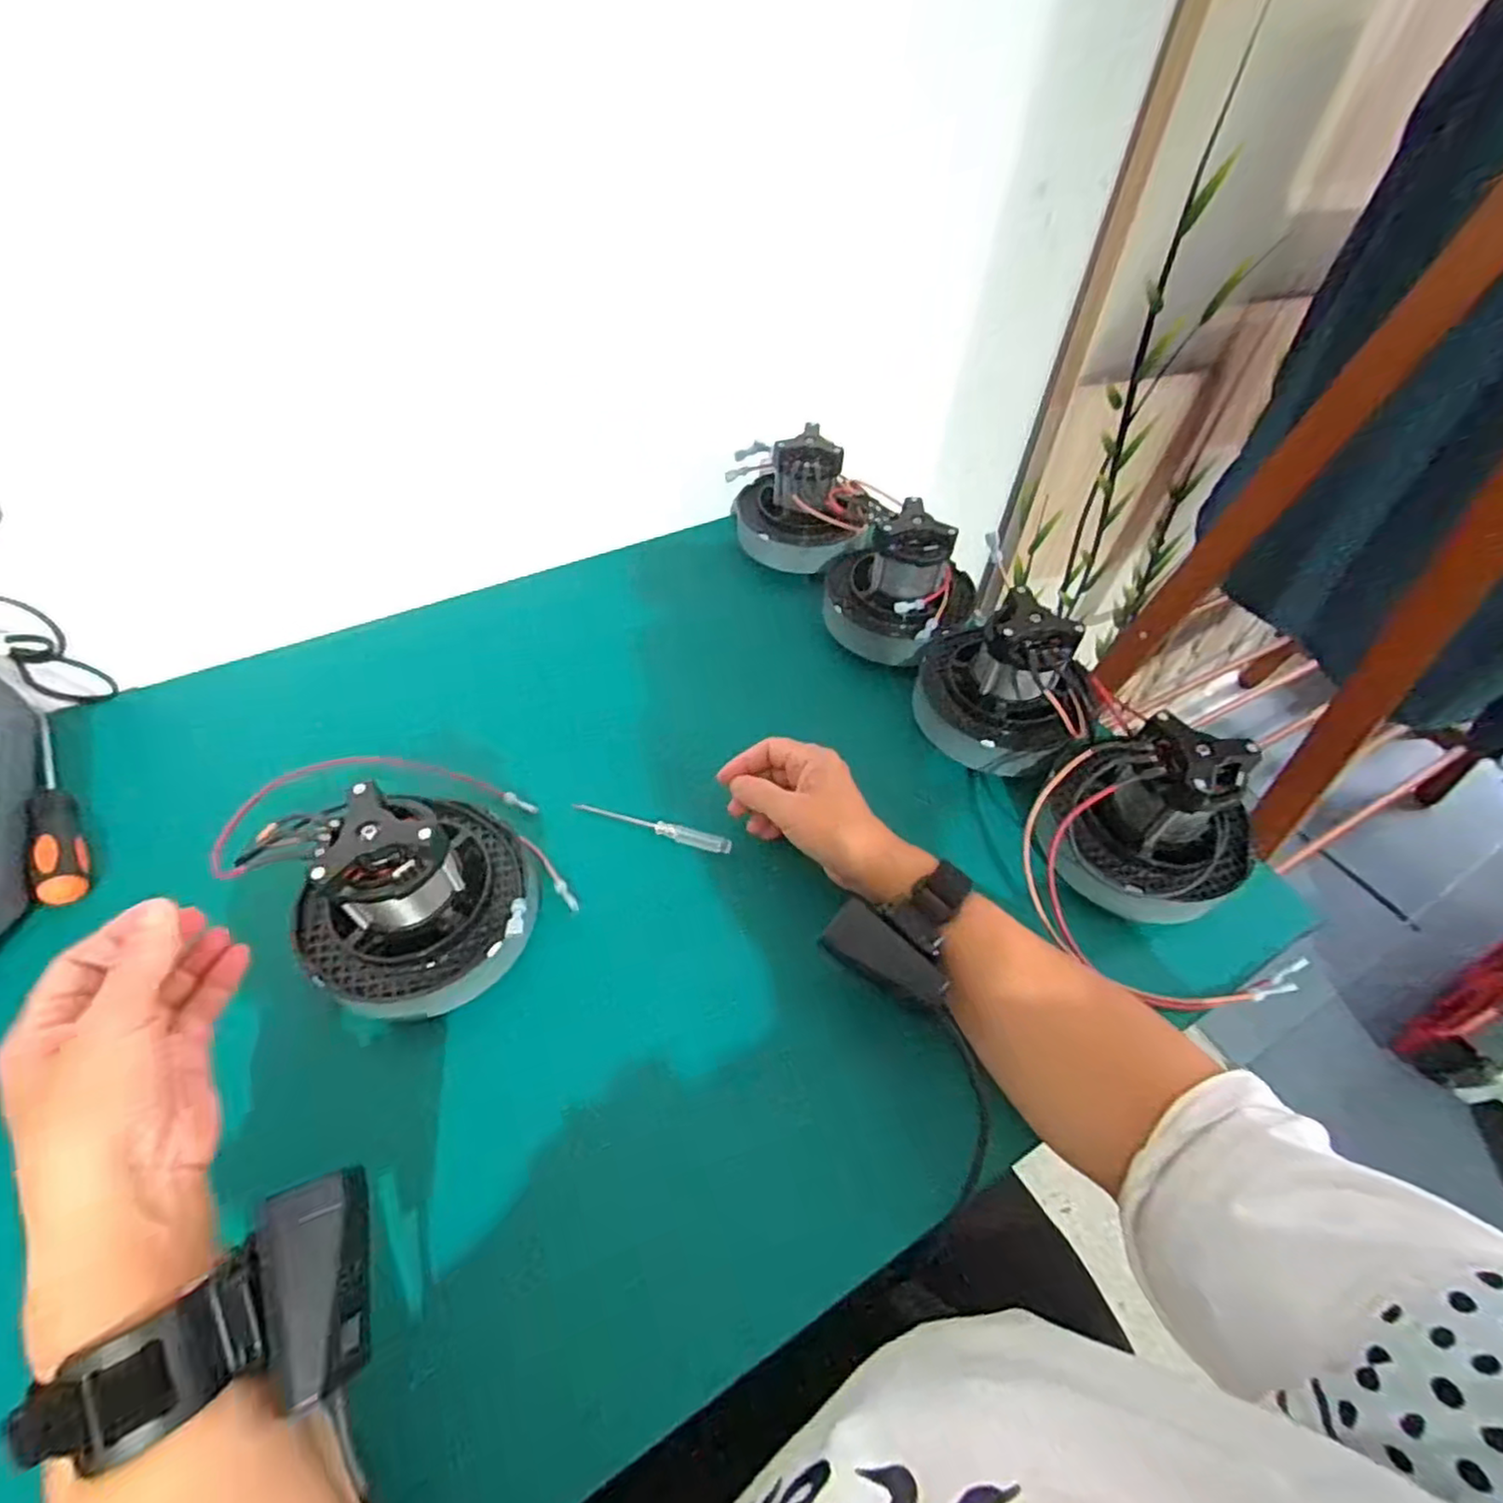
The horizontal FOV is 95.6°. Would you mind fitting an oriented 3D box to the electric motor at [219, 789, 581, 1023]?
[{"bbox_3d":[-0.184,0.079,0.386,0.132,0.109,0.113,-33,59,-26],"label":"electric motor"}]

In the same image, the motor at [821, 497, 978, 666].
[{"bbox_3d":[0.123,-0.141,0.569,0.126,0.098,0.107,22,53,15],"label":"motor"}]

